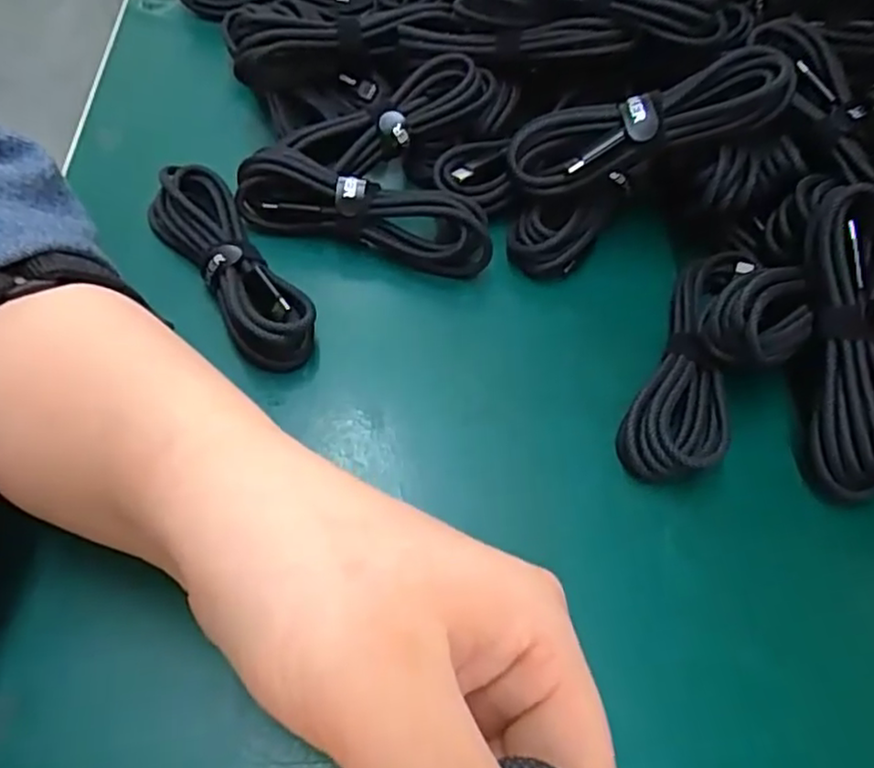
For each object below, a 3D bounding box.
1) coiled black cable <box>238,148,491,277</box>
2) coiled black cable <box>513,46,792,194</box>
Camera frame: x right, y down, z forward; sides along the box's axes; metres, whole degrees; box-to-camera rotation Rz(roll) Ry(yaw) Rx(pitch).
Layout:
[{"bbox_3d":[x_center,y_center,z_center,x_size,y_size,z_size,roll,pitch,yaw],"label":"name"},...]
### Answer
[{"bbox_3d":[-0.032,-0.074,0.301,0.111,0.038,0.023,12,58,4],"label":"coiled black cable"},{"bbox_3d":[0.086,-0.108,0.281,0.111,0.019,0.026,-11,57,16],"label":"coiled black cable"}]

